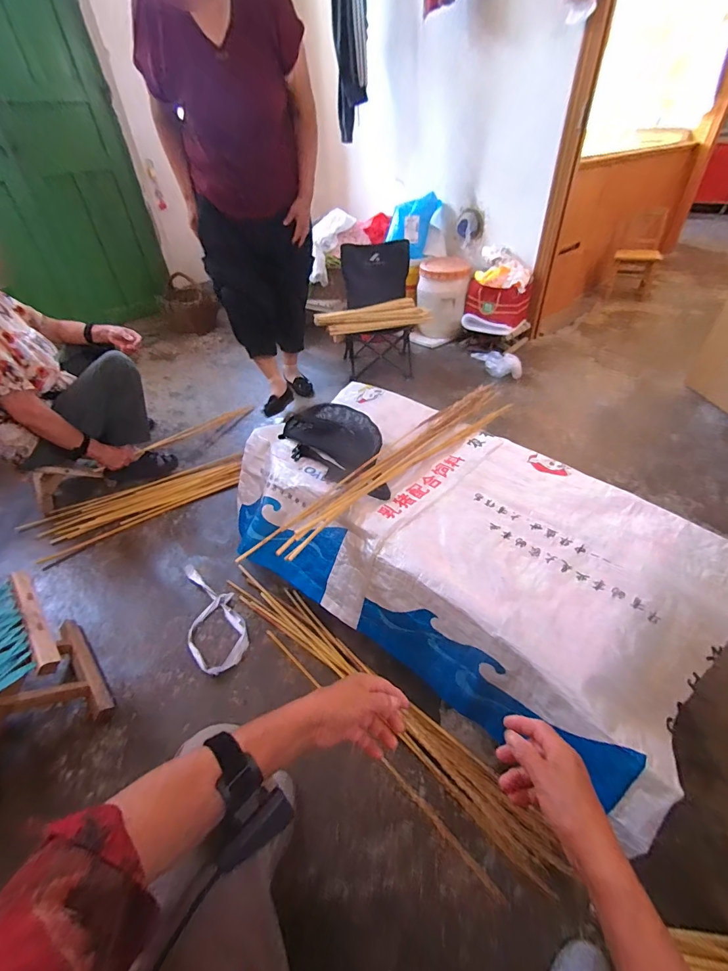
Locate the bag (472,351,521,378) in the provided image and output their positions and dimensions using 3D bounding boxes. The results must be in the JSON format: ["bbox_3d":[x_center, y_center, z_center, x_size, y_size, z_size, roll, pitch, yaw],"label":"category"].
[{"bbox_3d":[0.584,-0.539,1.783,0.227,0.076,0.090,13,44,19],"label":"bag"}]

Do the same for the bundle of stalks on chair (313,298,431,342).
[{"bbox_3d":[0.041,-0.775,1.841,0.519,0.094,0.173,-13,41,-9],"label":"bundle of stalks on chair"}]

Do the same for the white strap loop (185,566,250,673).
[{"bbox_3d":[-0.399,0.324,1.039,0.136,0.020,0.349,-23,44,-20],"label":"white strap loop"}]

